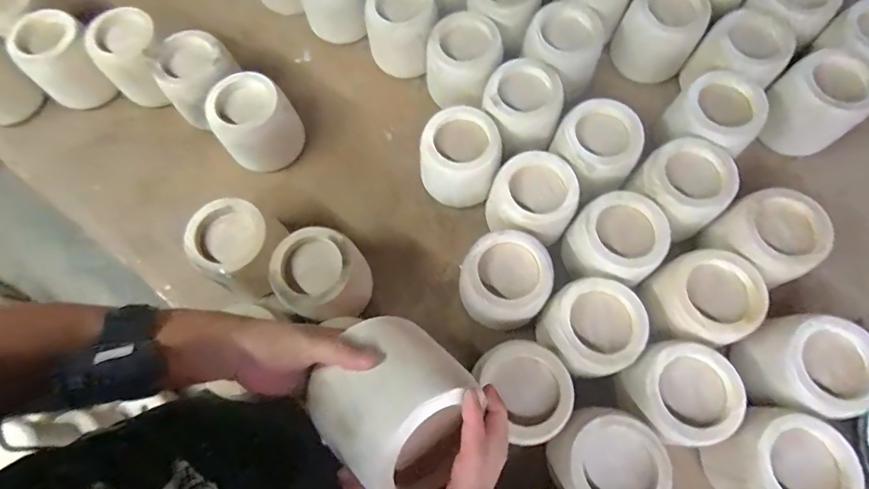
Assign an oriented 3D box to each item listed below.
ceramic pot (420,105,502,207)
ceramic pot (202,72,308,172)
[{"bbox_3d":[0.043,-0.143,0.758,0.126,0.127,0.126,-1,72,2],"label":"ceramic pot"},{"bbox_3d":[-0.315,-0.218,0.796,0.130,0.128,0.121,-1,72,2],"label":"ceramic pot"}]

